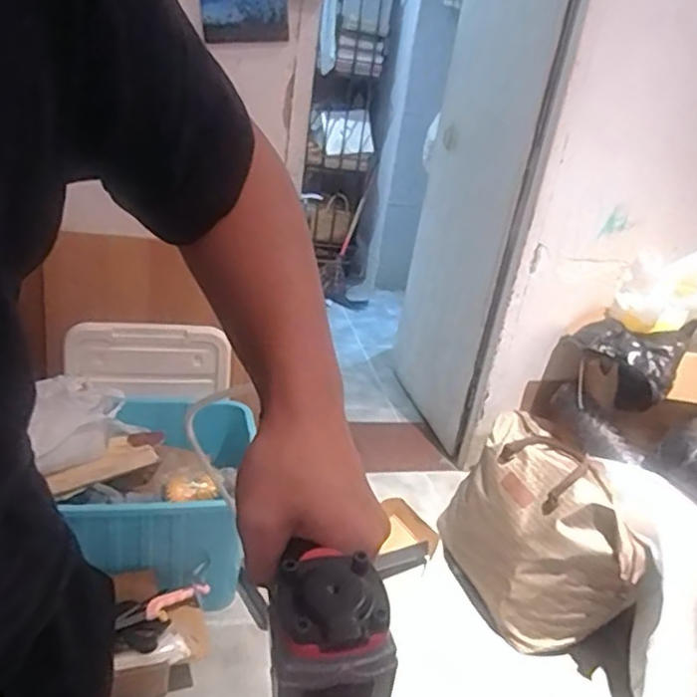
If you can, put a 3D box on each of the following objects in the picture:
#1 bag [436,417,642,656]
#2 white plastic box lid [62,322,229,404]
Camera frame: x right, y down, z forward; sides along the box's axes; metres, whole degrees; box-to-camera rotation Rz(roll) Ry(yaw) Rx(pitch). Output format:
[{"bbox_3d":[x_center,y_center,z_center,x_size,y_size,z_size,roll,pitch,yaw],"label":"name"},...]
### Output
[{"bbox_3d":[0.488,0.492,1.809,0.322,0.374,0.628,0,27,-19],"label":"bag"},{"bbox_3d":[-0.537,0.042,1.776,0.411,0.223,0.044,2,13,-7],"label":"white plastic box lid"}]

